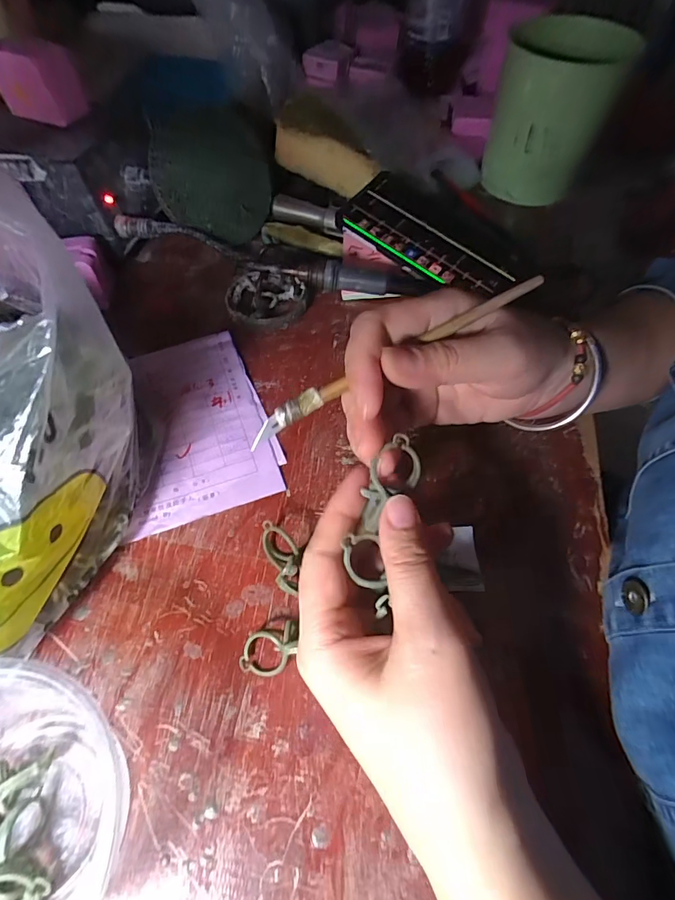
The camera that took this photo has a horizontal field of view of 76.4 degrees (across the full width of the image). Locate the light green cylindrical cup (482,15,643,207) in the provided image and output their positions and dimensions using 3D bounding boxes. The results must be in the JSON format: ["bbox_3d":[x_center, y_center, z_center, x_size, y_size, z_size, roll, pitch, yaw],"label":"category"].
[{"bbox_3d":[0.209,-0.340,0.430,0.103,0.127,0.110,13,59,7],"label":"light green cylindrical cup"}]

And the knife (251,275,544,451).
[{"bbox_3d":[0.027,-0.044,0.203,0.154,0.007,0.008,-28,62,-1],"label":"knife"}]

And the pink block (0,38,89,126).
[{"bbox_3d":[-0.240,-0.296,0.340,0.062,0.049,0.034,26,62,14],"label":"pink block"}]

